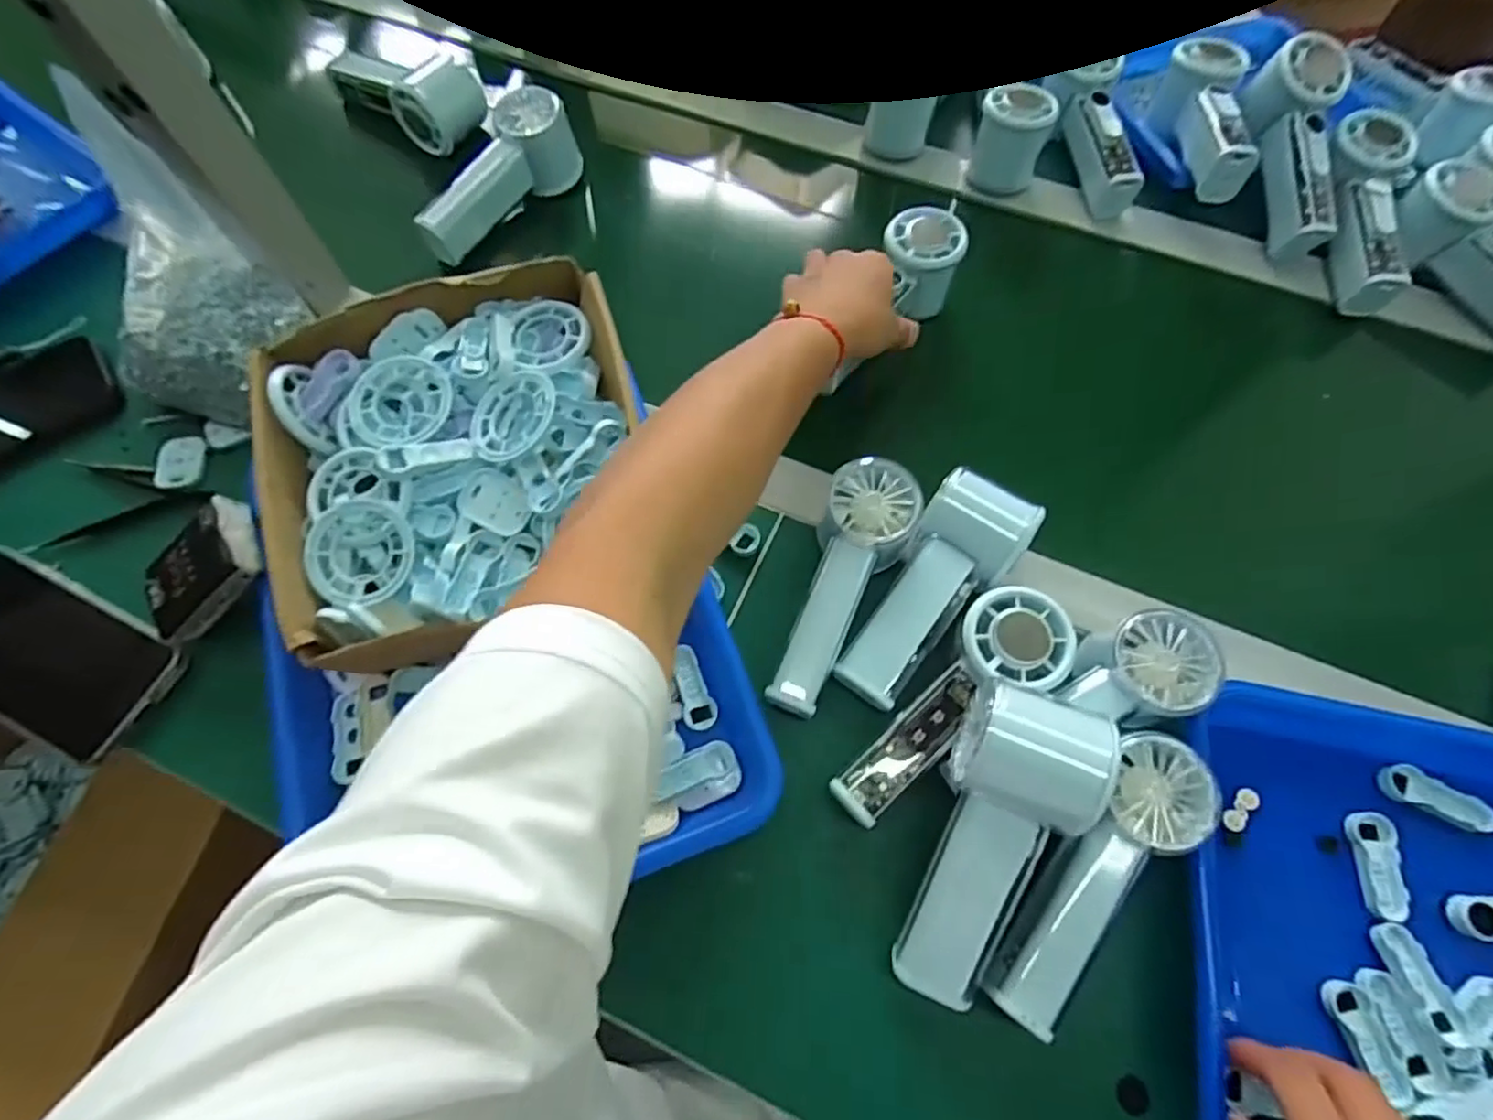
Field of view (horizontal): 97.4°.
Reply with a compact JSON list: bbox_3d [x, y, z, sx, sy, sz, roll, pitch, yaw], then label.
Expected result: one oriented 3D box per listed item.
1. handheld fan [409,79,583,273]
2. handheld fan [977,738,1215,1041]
[{"bbox_3d":[-0.197,-0.301,0.521,0.046,0.063,0.148,26,69,12],"label":"handheld fan"},{"bbox_3d":[0.171,0.155,0.320,0.047,0.039,0.150,38,72,15],"label":"handheld fan"}]

